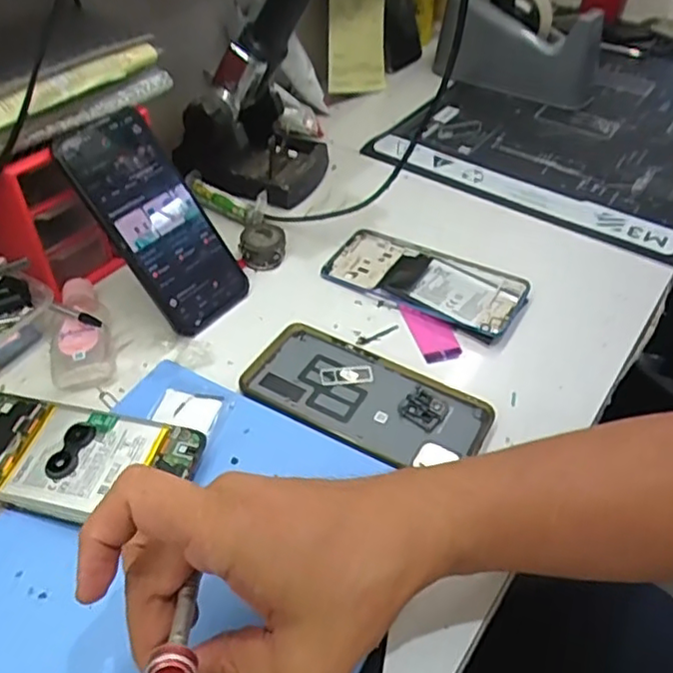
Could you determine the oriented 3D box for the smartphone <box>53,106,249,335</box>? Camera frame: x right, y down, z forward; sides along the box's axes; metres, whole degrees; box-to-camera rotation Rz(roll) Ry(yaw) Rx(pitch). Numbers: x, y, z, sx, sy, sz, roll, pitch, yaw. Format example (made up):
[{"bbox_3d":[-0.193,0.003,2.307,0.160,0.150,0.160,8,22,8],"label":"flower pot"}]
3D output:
[{"bbox_3d":[-0.137,-0.087,0.484,0.010,0.167,0.076,-13,24,51],"label":"smartphone"}]

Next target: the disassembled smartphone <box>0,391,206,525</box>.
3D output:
[{"bbox_3d":[-0.167,0.073,0.385,0.161,0.008,0.072,8,49,16],"label":"disassembled smartphone"}]

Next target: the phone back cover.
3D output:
[{"bbox_3d":[0.019,0.042,0.438,0.167,0.007,0.081,23,49,19],"label":"phone back cover"}]

